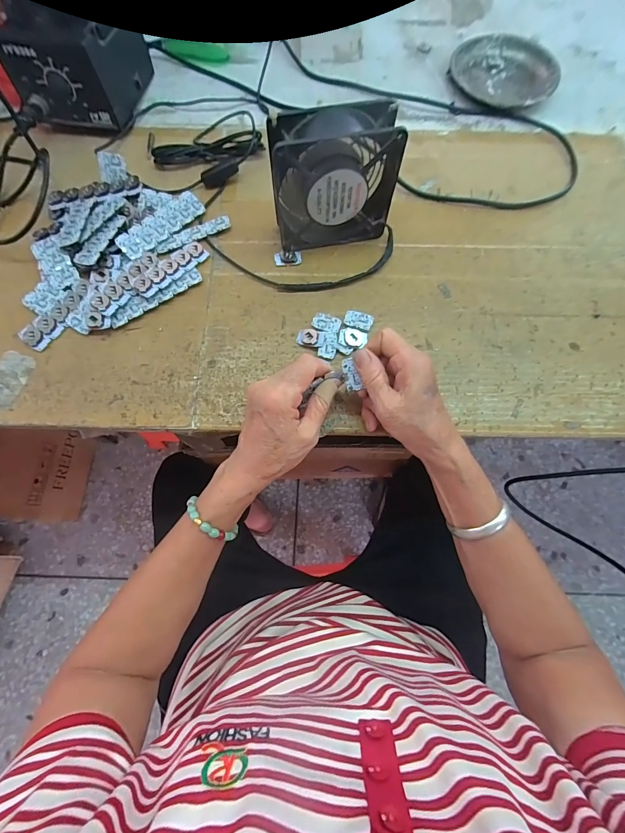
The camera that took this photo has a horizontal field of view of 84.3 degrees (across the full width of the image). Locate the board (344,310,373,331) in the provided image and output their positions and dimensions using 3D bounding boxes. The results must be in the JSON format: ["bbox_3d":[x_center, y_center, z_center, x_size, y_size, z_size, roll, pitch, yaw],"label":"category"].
[{"bbox_3d":[0.050,-0.104,0.369,0.030,0.005,0.021,14,73,3],"label":"board"}]

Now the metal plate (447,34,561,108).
[{"bbox_3d":[0.263,-0.470,0.474,0.128,0.017,0.135,0,73,-1],"label":"metal plate"}]

